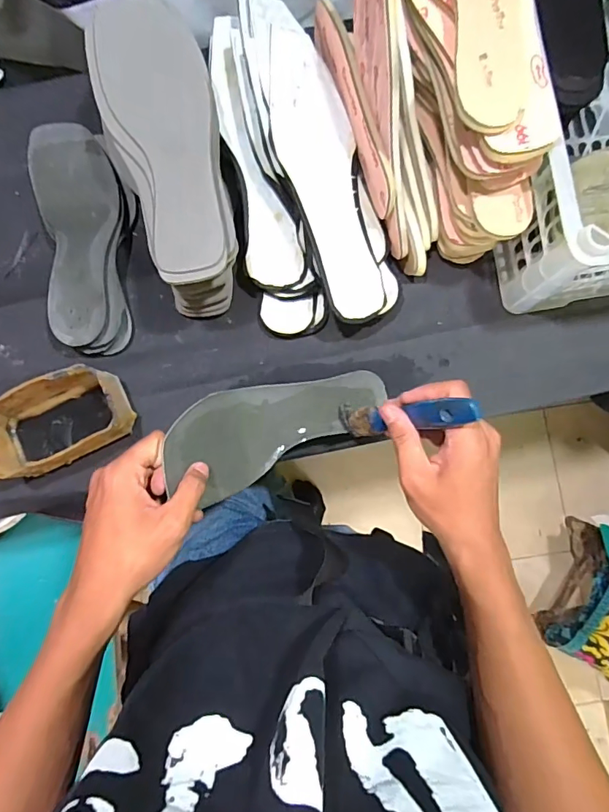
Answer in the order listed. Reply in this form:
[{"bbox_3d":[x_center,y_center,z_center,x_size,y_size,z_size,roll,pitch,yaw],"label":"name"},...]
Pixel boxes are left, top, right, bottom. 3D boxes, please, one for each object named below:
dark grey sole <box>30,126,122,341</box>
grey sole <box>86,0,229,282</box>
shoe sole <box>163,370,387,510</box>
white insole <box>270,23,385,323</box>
[{"bbox_3d":[-0.240,-0.178,0.507,0.095,0.038,0.239,-6,83,0],"label":"dark grey sole"},{"bbox_3d":[-0.123,-0.226,0.412,0.094,0.036,0.246,-14,84,-1],"label":"grey sole"},{"bbox_3d":[-0.019,0.015,0.439,0.227,0.038,0.082,-19,83,-27],"label":"shoe sole"},{"bbox_3d":[0.018,-0.220,0.459,0.081,0.009,0.277,-16,93,-25],"label":"white insole"}]

